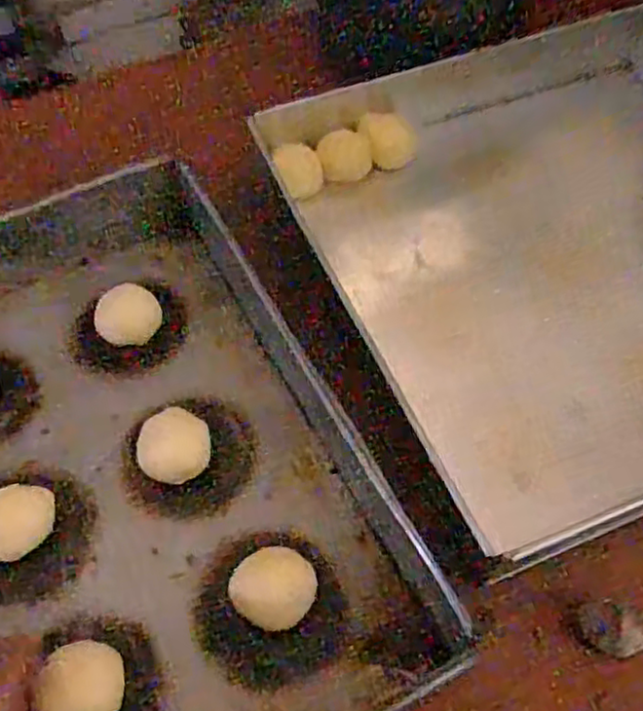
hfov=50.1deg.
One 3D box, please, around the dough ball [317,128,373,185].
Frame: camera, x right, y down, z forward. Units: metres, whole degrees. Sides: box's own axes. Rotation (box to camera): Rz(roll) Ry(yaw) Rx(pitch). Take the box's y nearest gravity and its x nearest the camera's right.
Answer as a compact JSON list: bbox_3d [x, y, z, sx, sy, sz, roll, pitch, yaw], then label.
[{"bbox_3d":[0.020,-0.172,0.604,0.044,0.036,0.033,-10,57,-5],"label":"dough ball"}]

